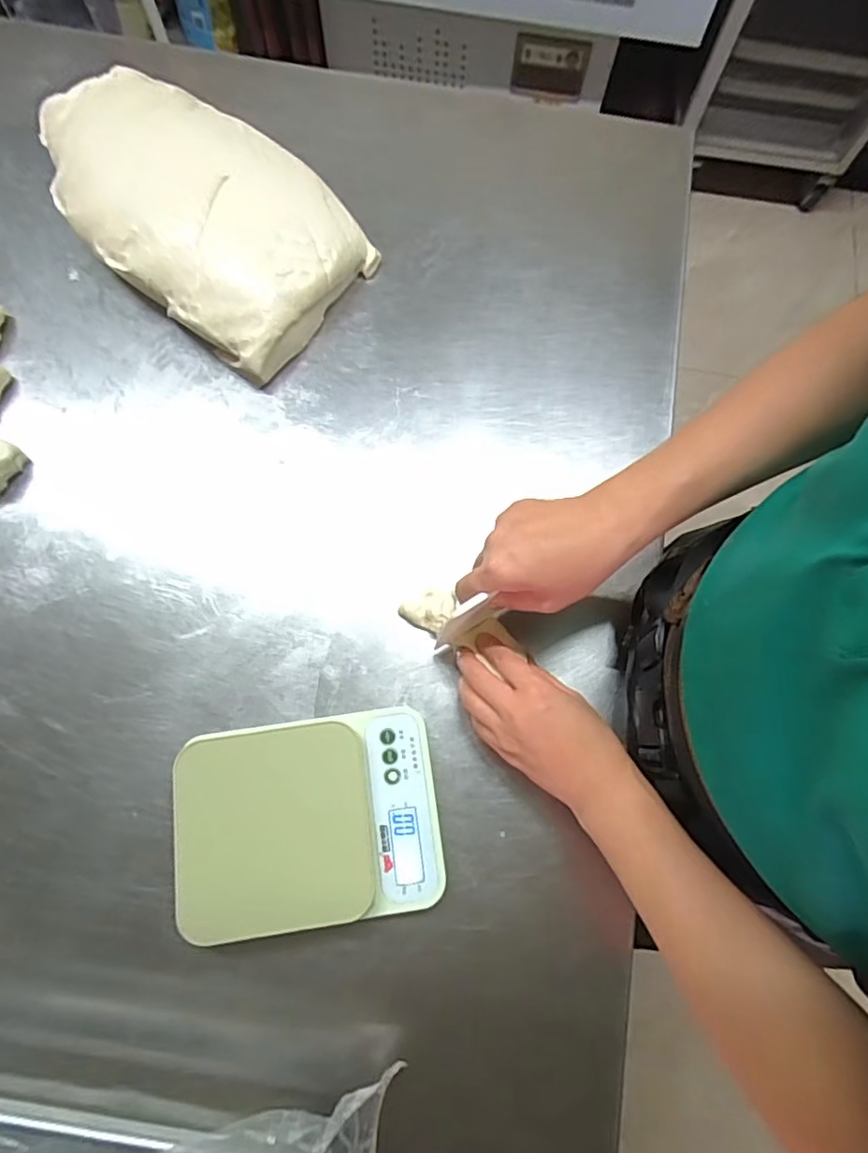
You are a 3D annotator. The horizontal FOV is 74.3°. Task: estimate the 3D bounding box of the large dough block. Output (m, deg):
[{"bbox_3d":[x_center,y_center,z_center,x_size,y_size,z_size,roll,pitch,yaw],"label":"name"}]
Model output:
[{"bbox_3d":[-0.241,-0.378,0.574,0.362,0.071,0.208,39,77,10],"label":"large dough block"}]

